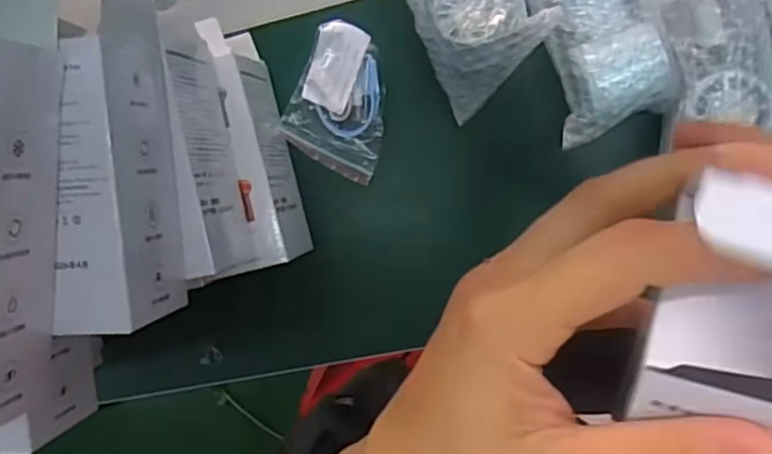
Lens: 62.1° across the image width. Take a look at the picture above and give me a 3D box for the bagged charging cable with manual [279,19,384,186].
[{"bbox_3d":[-0.033,-0.105,0.533,0.083,0.023,0.111,26,98,6],"label":"bagged charging cable with manual"}]

